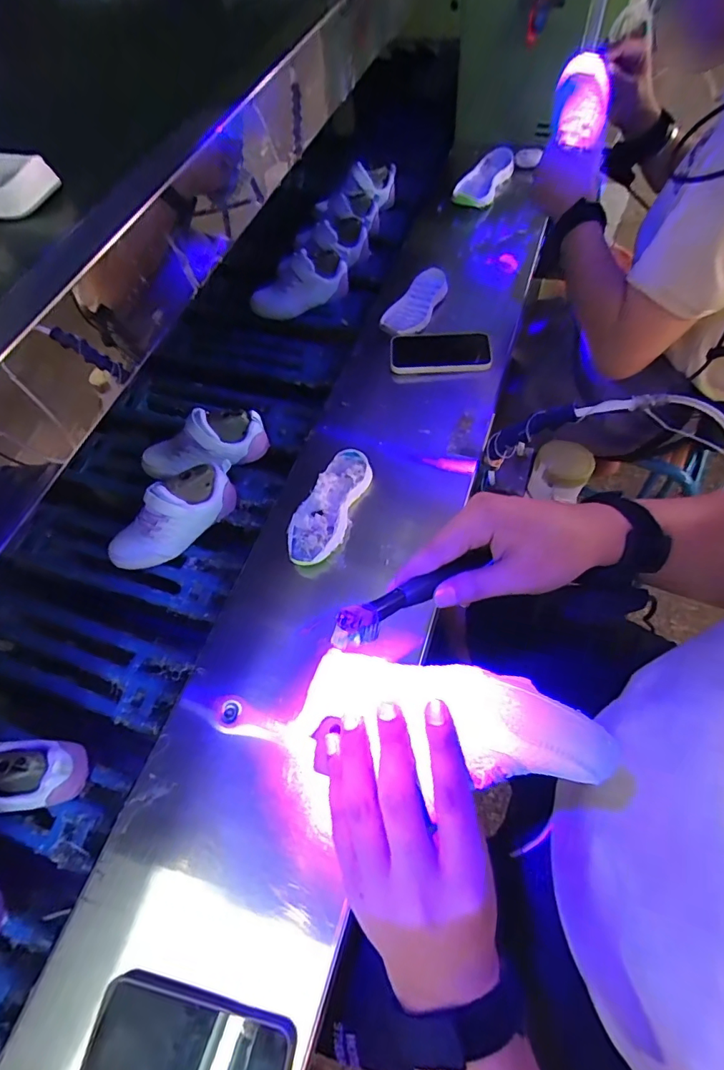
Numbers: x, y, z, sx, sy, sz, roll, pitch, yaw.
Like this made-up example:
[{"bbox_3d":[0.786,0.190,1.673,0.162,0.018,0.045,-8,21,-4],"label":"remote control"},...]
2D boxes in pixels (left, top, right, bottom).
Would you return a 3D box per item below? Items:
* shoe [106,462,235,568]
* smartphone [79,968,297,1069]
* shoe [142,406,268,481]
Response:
[{"bbox_3d":[-0.250,-0.027,0.636,0.186,0.085,0.062,-40,67,-2],"label":"shoe"},{"bbox_3d":[-0.138,0.413,0.371,0.159,0.017,0.081,9,63,8],"label":"smartphone"},{"bbox_3d":[-0.229,-0.120,0.678,0.185,0.065,0.081,-13,63,-4],"label":"shoe"}]

